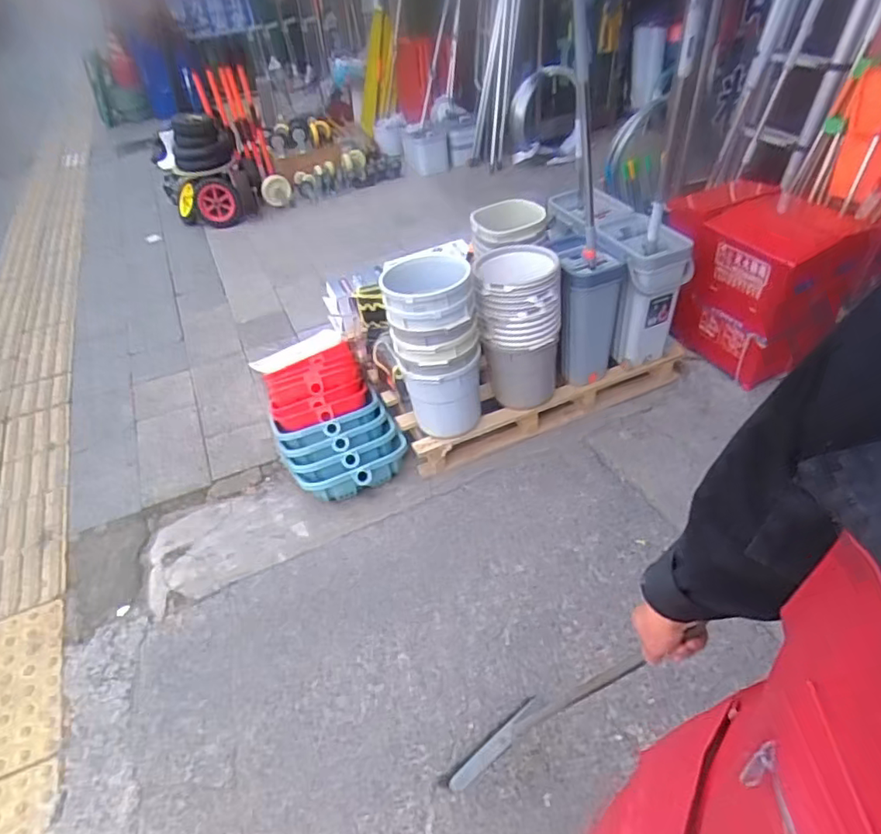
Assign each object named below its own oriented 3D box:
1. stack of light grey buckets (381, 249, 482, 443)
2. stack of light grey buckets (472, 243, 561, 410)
[{"bbox_3d":[-0.015,-0.197,1.737,0.245,0.487,0.283,-4,45,-6],"label":"stack of light grey buckets"},{"bbox_3d":[0.236,-0.271,1.867,0.246,0.493,0.312,0,44,-2],"label":"stack of light grey buckets"}]

